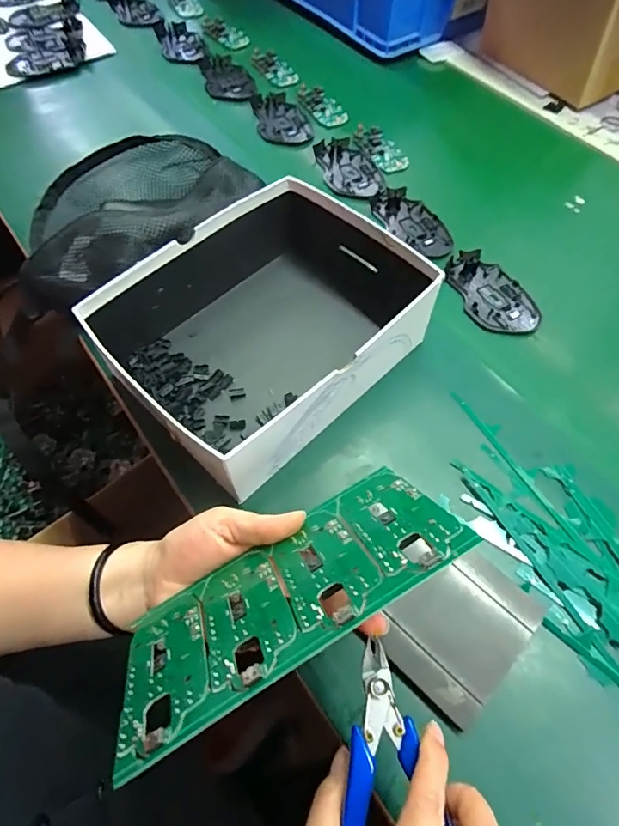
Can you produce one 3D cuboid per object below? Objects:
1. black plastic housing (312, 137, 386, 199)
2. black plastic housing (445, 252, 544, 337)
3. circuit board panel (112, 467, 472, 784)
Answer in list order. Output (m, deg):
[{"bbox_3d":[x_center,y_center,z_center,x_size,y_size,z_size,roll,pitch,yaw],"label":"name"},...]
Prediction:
[{"bbox_3d":[0.053,-0.316,0.621,0.068,0.014,0.115,-15,60,-10],"label":"black plastic housing"},{"bbox_3d":[0.194,-0.129,0.513,0.069,0.014,0.114,-21,63,-10],"label":"black plastic housing"},{"bbox_3d":[-0.013,0.096,0.260,0.186,0.102,0.004,-30,109,-8],"label":"circuit board panel"}]

